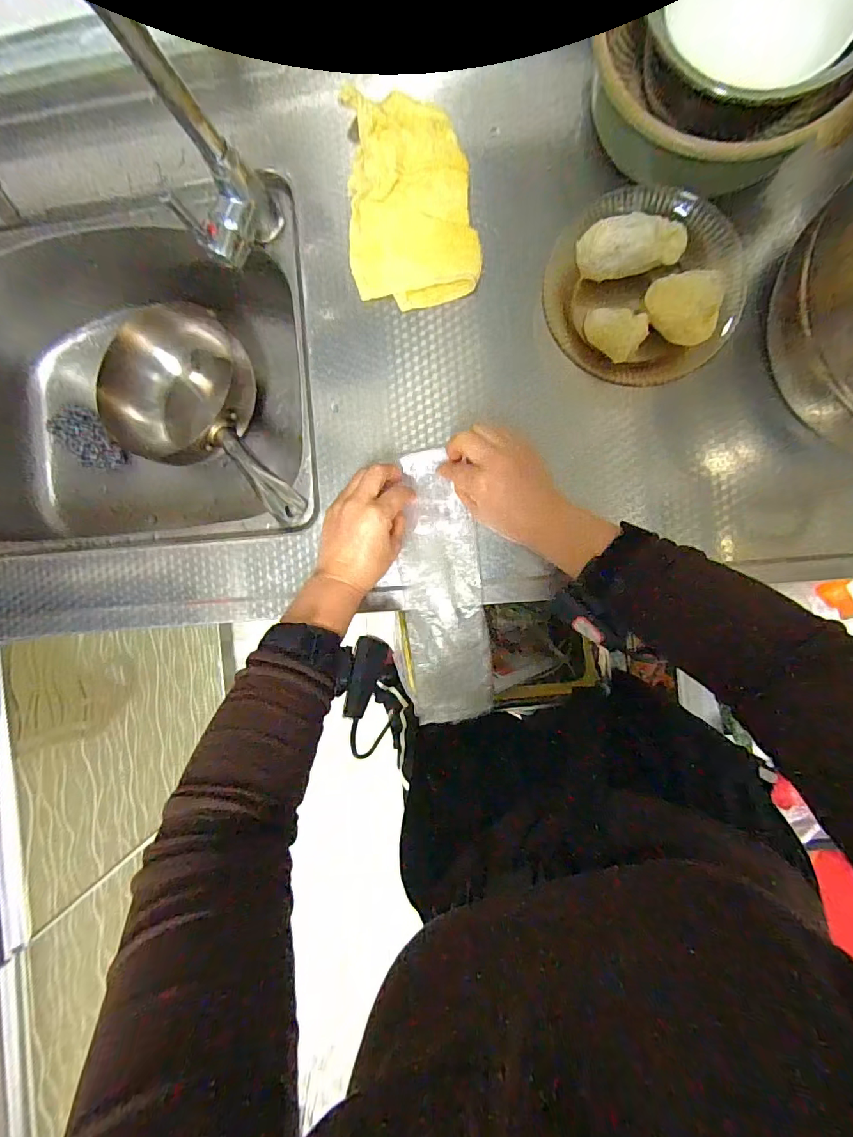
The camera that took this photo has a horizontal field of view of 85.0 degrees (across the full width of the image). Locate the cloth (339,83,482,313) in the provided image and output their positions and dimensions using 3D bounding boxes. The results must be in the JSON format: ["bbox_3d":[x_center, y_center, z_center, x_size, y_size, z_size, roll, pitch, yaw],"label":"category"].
[{"bbox_3d":[-0.015,-0.375,0.479,0.132,0.017,0.193,0,99,7],"label":"cloth"}]

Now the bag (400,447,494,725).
[{"bbox_3d":[0.016,0.014,0.475,0.080,0.034,0.273,-7,86,6],"label":"bag"}]

